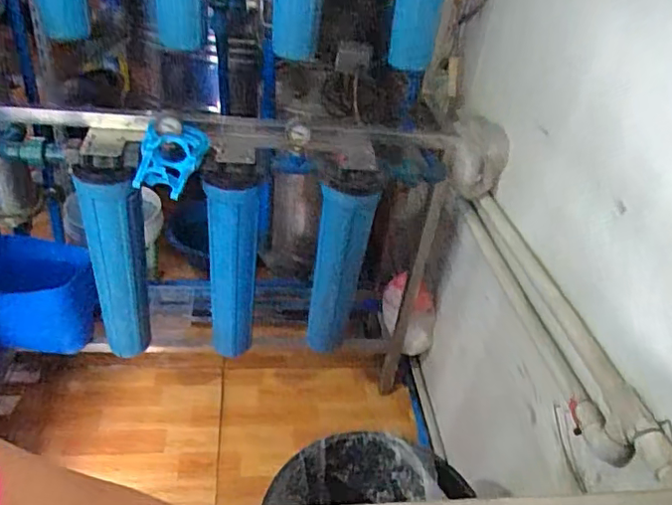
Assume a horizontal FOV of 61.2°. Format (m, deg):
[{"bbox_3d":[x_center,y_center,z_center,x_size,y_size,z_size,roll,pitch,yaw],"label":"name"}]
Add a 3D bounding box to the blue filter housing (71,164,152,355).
[{"bbox_3d":[-0.481,0.037,1.257,0.117,0.511,0.120,-10,39,-22],"label":"blue filter housing"}]

